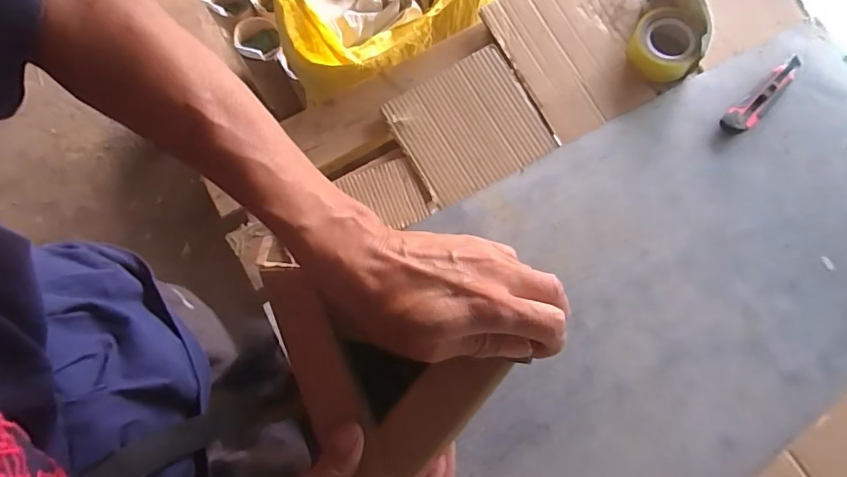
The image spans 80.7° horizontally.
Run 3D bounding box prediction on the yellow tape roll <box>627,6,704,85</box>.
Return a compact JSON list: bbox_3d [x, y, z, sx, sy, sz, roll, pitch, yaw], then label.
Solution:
[{"bbox_3d":[0.357,-0.282,0.734,0.105,0.050,0.096,39,82,6],"label":"yellow tape roll"}]

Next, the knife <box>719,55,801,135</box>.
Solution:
[{"bbox_3d":[0.500,-0.208,0.733,0.154,0.017,0.040,-41,83,-7],"label":"knife"}]

